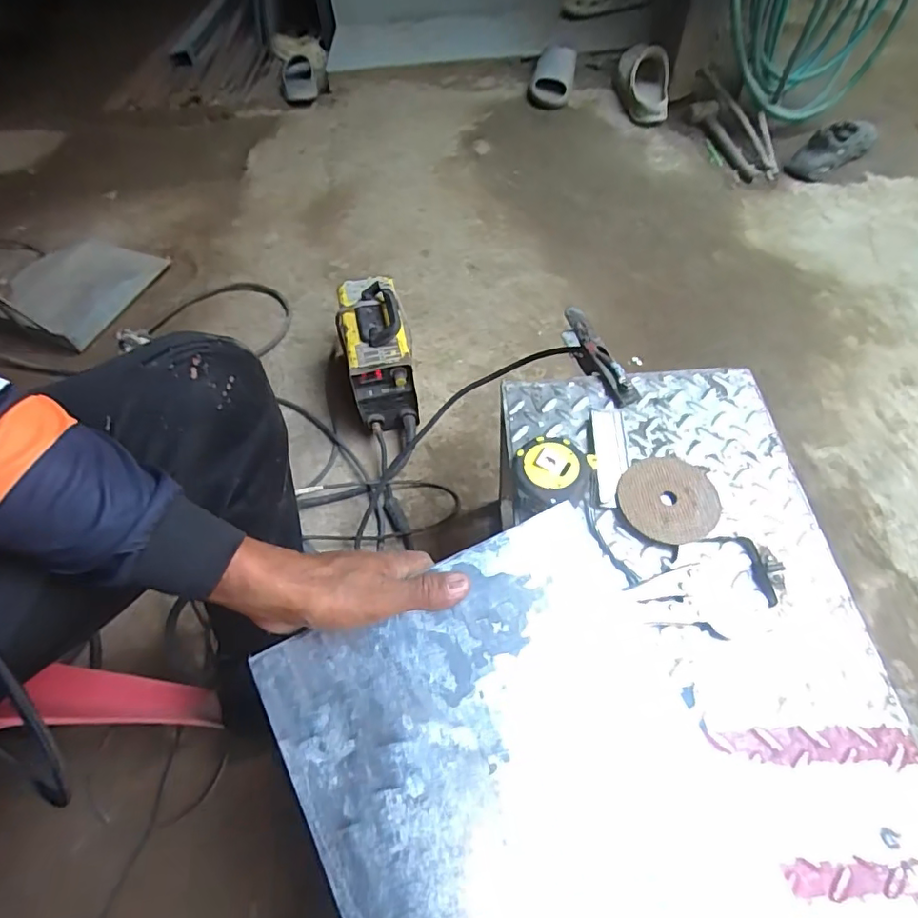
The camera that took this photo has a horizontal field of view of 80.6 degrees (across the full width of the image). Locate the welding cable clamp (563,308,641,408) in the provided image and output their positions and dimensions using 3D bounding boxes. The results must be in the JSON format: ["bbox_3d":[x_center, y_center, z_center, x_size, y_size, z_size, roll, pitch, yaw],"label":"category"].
[{"bbox_3d":[0.170,-0.123,0.680,0.027,0.063,0.169,-18,57,-8],"label":"welding cable clamp"}]

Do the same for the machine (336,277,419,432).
[{"bbox_3d":[-0.146,-0.184,0.962,0.109,0.194,0.214,-15,56,-6],"label":"machine"}]

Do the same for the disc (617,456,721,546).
[{"bbox_3d":[0.217,0.039,0.553,0.106,0.008,0.094,-27,58,-18],"label":"disc"}]

